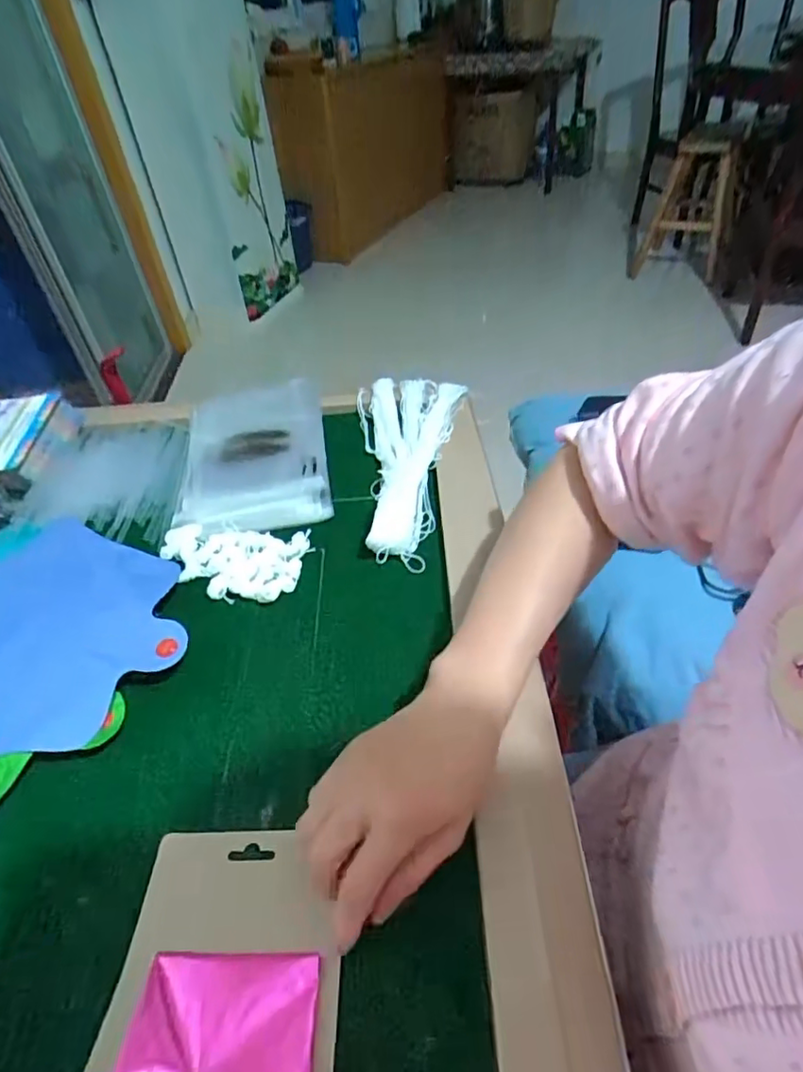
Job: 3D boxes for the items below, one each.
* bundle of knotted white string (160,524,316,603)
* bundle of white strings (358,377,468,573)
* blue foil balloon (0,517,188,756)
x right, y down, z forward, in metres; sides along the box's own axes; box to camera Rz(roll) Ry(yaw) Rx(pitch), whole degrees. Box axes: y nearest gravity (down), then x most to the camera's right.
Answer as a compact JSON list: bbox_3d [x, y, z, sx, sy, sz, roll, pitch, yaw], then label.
[{"bbox_3d":[-0.150,0.020,0.505,0.132,0.012,0.073,4,44,12],"label":"bundle of knotted white string"},{"bbox_3d":[-0.009,-0.081,0.587,0.113,0.024,0.274,5,44,12],"label":"bundle of white strings"},{"bbox_3d":[-0.291,0.072,0.448,0.225,0.013,0.218,-4,43,3],"label":"blue foil balloon"}]

